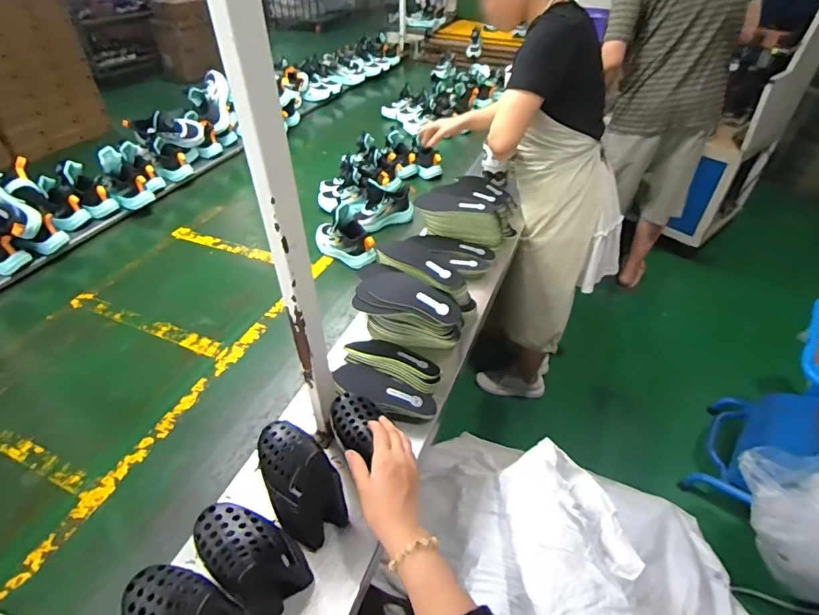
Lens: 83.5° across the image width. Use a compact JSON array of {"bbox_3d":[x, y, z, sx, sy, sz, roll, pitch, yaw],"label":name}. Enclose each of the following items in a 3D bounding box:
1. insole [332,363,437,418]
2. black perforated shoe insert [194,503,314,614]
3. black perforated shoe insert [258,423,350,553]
[{"bbox_3d":[-0.039,0.134,0.743,0.169,0.025,0.073,22,44,2],"label":"insole"},{"bbox_3d":[-0.190,0.287,0.539,0.124,0.116,0.084,31,50,30],"label":"black perforated shoe insert"},{"bbox_3d":[-0.149,0.222,0.604,0.078,0.127,0.130,-29,49,-29],"label":"black perforated shoe insert"}]

